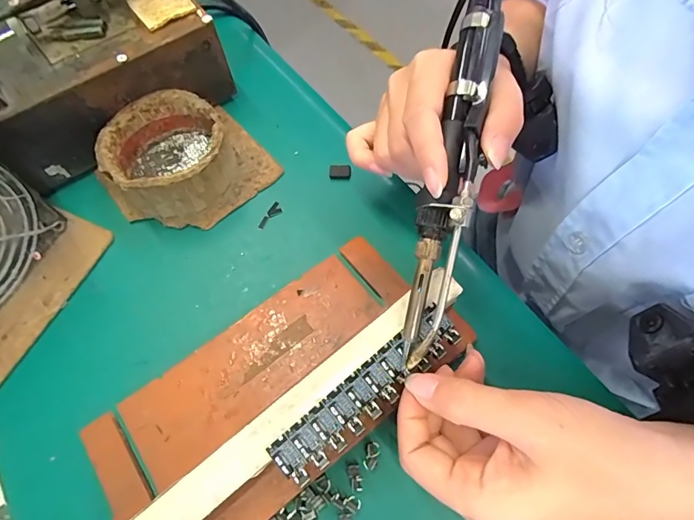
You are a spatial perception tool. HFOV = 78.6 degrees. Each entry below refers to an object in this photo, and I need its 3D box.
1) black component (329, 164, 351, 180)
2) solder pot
[{"bbox_3d":[-0.005,-0.065,0.315,0.016,0.004,0.011,3,64,5],"label":"black component"},{"bbox_3d":[-0.118,-0.073,0.303,0.107,0.043,0.092,-37,67,-14],"label":"solder pot"}]

